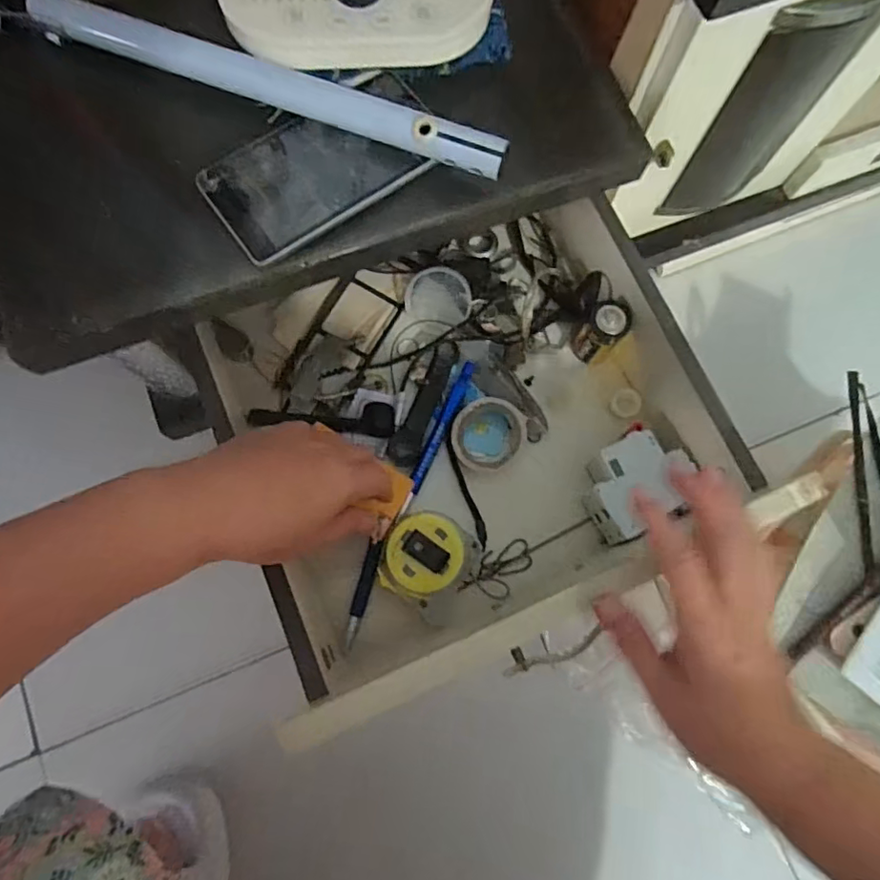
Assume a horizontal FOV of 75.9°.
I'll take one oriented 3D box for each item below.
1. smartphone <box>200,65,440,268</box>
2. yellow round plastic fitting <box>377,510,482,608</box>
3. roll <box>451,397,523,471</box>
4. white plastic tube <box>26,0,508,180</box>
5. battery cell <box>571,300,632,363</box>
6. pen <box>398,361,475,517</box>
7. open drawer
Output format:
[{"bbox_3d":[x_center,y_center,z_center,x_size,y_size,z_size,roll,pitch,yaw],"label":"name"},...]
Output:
[{"bbox_3d":[-0.068,-0.166,0.335,0.138,0.007,0.076,-34,80,-8],"label":"smartphone"},{"bbox_3d":[-0.007,0.087,0.412,0.067,0.021,0.062,0,77,-1],"label":"yellow round plastic fitting"},{"bbox_3d":[0.036,-0.004,0.439,0.053,0.021,0.052,6,77,0],"label":"roll"},{"bbox_3d":[-0.099,-0.207,0.330,0.284,0.024,0.024,20,78,3],"label":"white plastic tube"},{"bbox_3d":[0.126,-0.085,0.443,0.028,0.057,0.032,42,80,8],"label":"battery cell"},{"bbox_3d":[-0.002,-0.003,0.444,0.011,0.007,0.130,23,78,4],"label":"pen"},{"bbox_3d":[0.021,-0.007,0.424,0.357,0.094,0.327,-22,79,-6],"label":"open drawer"}]

